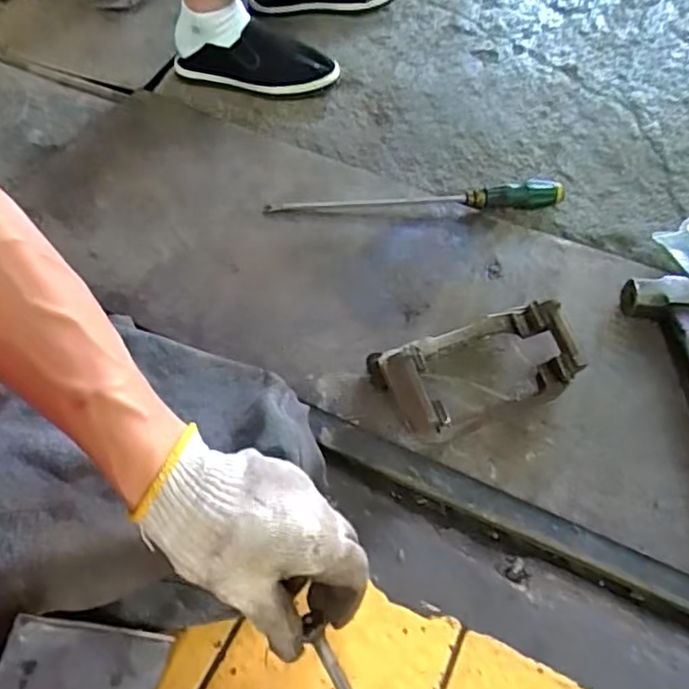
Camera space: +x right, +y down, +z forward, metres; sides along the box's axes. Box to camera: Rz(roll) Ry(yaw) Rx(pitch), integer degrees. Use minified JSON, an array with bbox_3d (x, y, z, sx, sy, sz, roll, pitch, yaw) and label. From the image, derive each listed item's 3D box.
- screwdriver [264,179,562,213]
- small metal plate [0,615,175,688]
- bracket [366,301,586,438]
[{"bbox_3d":[0.092,-0.191,0.751,0.375,0.041,0.029,-1,56,0],"label":"screwdriver"},{"bbox_3d":[-0.171,0.217,0.380,0.100,0.074,0.007,19,8,-21],"label":"small metal plate"},{"bbox_3d":[0.124,0.016,0.569,0.184,0.076,0.109,-17,56,-13],"label":"bracket"}]

